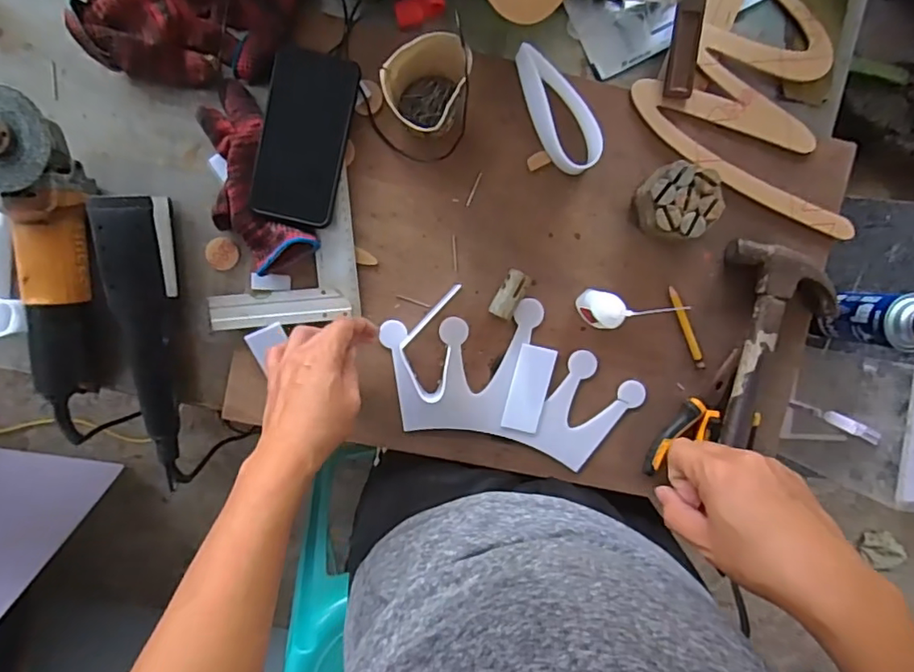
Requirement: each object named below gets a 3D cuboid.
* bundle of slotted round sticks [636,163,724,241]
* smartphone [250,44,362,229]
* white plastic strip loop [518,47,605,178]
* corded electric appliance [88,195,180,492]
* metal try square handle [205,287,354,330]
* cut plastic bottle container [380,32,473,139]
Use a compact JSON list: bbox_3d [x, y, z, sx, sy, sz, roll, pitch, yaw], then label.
[{"bbox_3d":[0.221,-0.136,0.572,0.072,0.051,0.072,0,95,-2],"label":"bundle of slotted round sticks"},{"bbox_3d":[-0.147,-0.189,0.545,0.078,0.016,0.155,12,103,-10],"label":"smartphone"},{"bbox_3d":[0.096,-0.223,0.566,0.046,0.046,0.129,-37,95,1],"label":"white plastic strip loop"},{"bbox_3d":[-0.312,0.012,0.557,0.054,0.073,0.293,3,95,-2],"label":"corded electric appliance"},{"bbox_3d":[-0.179,-0.028,0.580,0.139,0.017,0.033,-4,95,-2],"label":"metal try square handle"},{"bbox_3d":[-0.026,-0.230,0.529,0.074,0.095,0.071,19,94,-4],"label":"cut plastic bottle container"}]

